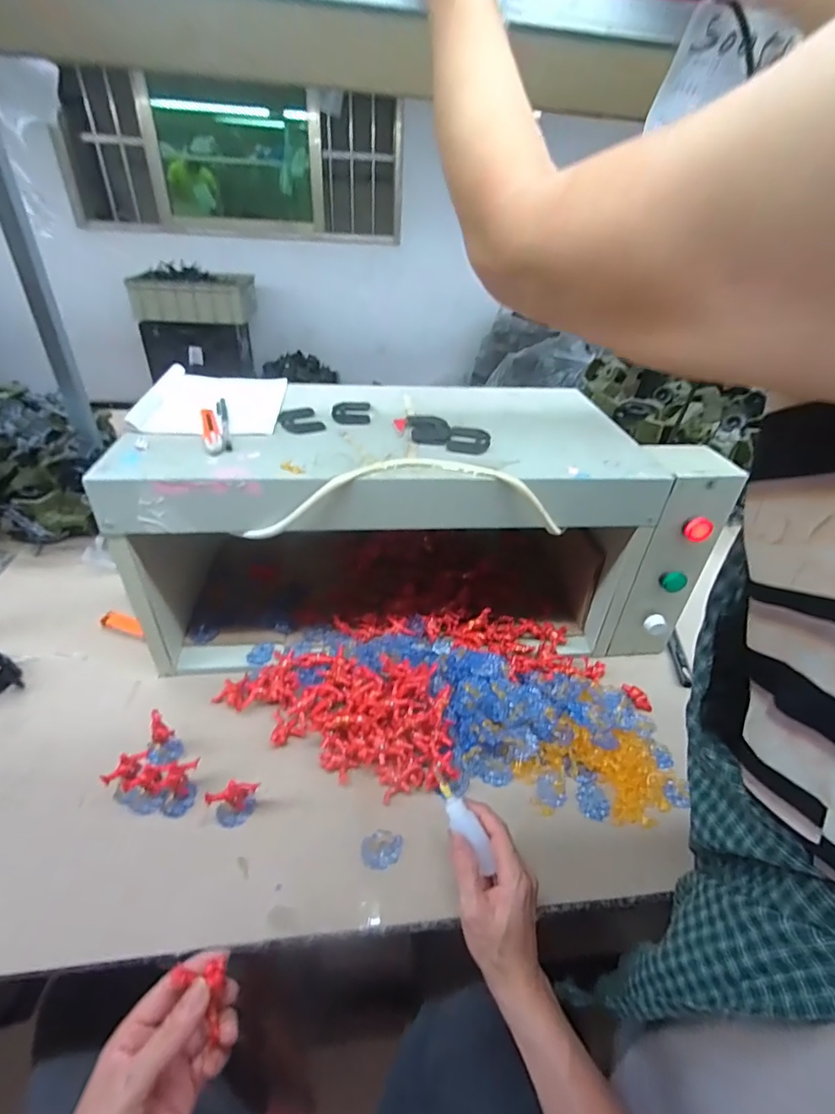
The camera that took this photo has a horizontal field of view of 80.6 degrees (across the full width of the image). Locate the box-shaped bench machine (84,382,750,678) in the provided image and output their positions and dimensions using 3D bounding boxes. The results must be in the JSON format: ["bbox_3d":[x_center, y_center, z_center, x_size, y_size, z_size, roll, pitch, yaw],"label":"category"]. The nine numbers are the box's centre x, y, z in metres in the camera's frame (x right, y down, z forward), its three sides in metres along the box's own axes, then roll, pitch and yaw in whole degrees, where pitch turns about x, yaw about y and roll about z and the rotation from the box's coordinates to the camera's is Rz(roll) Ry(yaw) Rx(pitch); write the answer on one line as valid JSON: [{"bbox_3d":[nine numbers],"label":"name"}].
[{"bbox_3d":[-0.017,-0.045,0.682,0.624,0.299,0.288,0,38,-8],"label":"box-shaped bench machine"}]

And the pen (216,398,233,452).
[{"bbox_3d":[-0.226,-0.157,0.573,0.012,0.006,0.143,-9,40,-18],"label":"pen"}]

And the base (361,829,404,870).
[{"bbox_3d":[-0.034,0.278,0.469,0.035,0.011,0.032,12,38,7],"label":"base"}]

